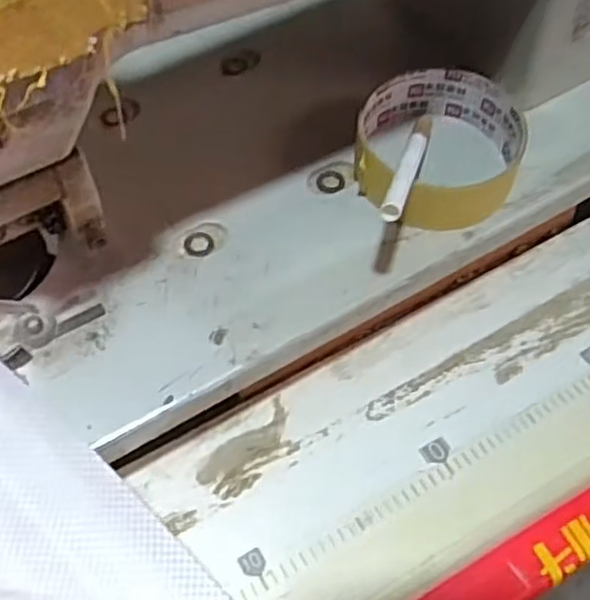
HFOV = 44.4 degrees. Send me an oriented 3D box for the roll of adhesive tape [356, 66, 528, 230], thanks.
[{"bbox_3d":[0.072,-0.078,0.359,0.080,0.028,0.082,0,60,0],"label":"roll of adhesive tape"}]

